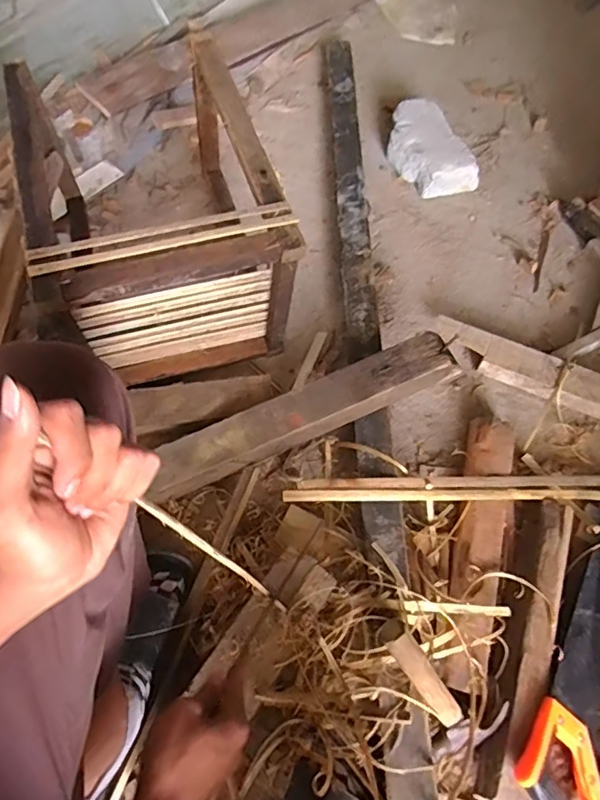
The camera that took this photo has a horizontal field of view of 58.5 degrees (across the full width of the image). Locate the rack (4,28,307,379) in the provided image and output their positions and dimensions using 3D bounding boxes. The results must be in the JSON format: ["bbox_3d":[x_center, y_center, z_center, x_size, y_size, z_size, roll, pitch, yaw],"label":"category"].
[{"bbox_3d":[-0.200,-0.249,0.778,0.297,0.308,0.377,-18,66,-10],"label":"rack"}]

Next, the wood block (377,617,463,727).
[{"bbox_3d":[0.134,0.303,0.589,0.030,0.028,0.167,-41,116,-18],"label":"wood block"}]

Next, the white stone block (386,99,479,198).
[{"bbox_3d":[0.250,-0.498,1.060,0.120,0.064,0.217,-24,67,-12],"label":"white stone block"}]

